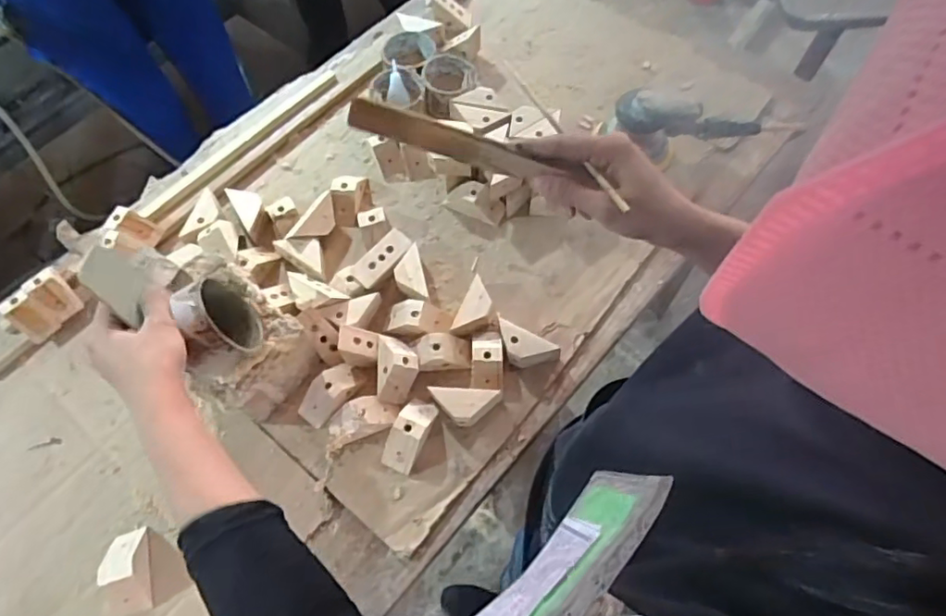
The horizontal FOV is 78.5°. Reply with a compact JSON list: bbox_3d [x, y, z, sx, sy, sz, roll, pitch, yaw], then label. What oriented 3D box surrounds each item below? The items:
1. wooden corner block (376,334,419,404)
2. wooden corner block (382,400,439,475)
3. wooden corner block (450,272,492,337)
[{"bbox_3d":[-0.089,0.066,0.685,0.049,0.037,0.085,-4,64,0],"label":"wooden corner block"},{"bbox_3d":[-0.071,0.140,0.655,0.037,0.035,0.086,18,66,10],"label":"wooden corner block"},{"bbox_3d":[0.004,0.004,0.715,0.036,0.033,0.077,21,66,12],"label":"wooden corner block"}]

